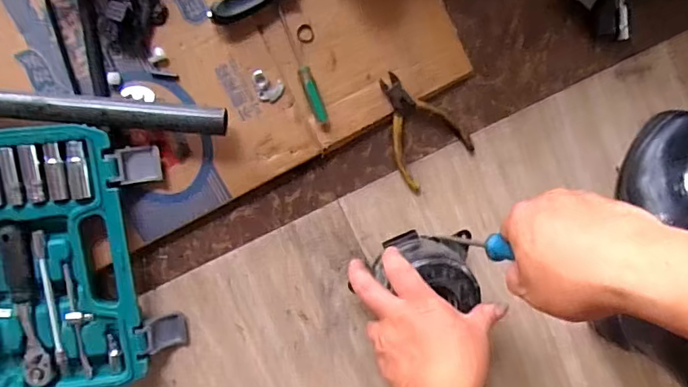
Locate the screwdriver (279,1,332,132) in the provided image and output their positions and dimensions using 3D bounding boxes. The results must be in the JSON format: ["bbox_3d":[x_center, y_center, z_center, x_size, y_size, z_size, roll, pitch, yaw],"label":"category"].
[{"bbox_3d":[-0.038,-0.116,0.489,0.013,0.009,0.120,-22,98,-2],"label":"screwdriver"}]

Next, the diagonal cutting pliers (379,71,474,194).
[{"bbox_3d":[0.068,-0.064,0.517,0.075,0.018,0.111,-42,98,1],"label":"diagonal cutting pliers"}]

